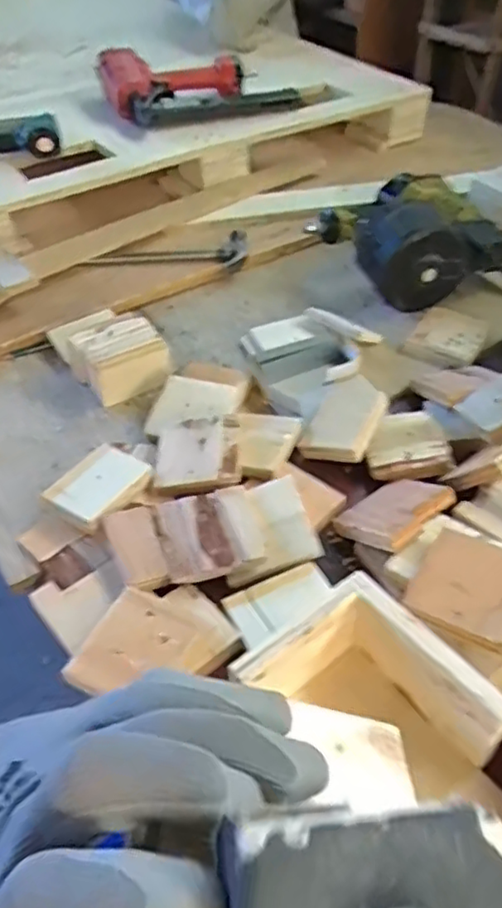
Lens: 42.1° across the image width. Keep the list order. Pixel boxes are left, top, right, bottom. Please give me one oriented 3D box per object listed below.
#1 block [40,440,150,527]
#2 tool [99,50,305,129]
[{"bbox_3d":[-0.152,0.031,0.657,0.074,0.016,0.094,29,54,24],"label":"block"},{"bbox_3d":[-0.089,-0.671,1.173,0.355,0.065,0.208,-8,48,-7],"label":"tool"}]

